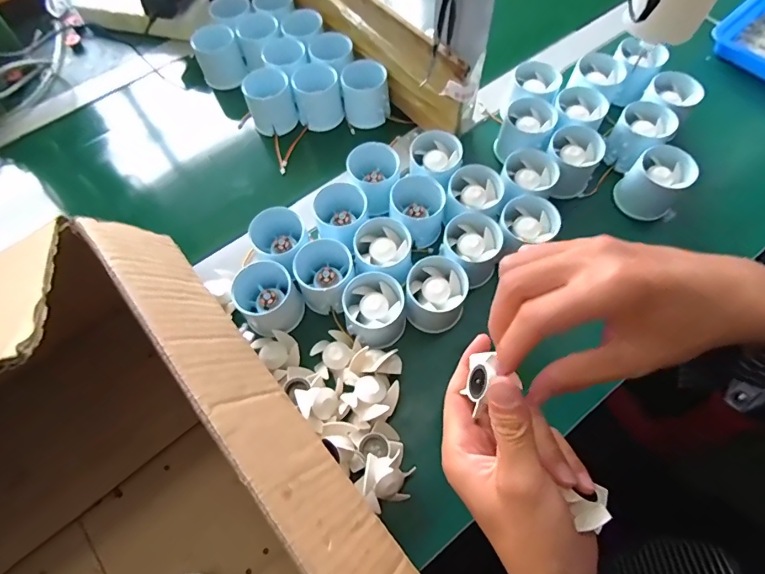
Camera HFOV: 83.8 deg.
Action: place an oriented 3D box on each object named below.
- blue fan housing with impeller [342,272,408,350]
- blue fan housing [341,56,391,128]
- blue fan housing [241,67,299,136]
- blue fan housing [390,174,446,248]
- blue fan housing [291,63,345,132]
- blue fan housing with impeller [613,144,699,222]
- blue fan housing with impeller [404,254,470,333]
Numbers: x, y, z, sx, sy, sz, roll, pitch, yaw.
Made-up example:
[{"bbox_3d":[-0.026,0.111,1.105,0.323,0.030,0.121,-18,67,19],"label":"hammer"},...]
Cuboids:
[{"bbox_3d":[-0.006,0.021,0.376,0.052,0.049,0.051,-1,64,2],"label":"blue fan housing with impeller"},{"bbox_3d":[-0.020,-0.226,0.498,0.050,0.050,0.054,-1,64,2],"label":"blue fan housing"},{"bbox_3d":[-0.130,-0.214,0.493,0.050,0.048,0.052,-1,64,2],"label":"blue fan housing"},{"bbox_3d":[0.033,-0.077,0.416,0.055,0.041,0.065,1,64,3],"label":"blue fan housing"},{"bbox_3d":[-0.076,-0.225,0.505,0.053,0.049,0.056,-11,64,-3],"label":"blue fan housing"},{"bbox_3d":[0.268,-0.101,0.421,0.054,0.047,0.053,41,72,20],"label":"blue fan housing with impeller"},{"bbox_3d":[0.046,0.009,0.379,0.051,0.052,0.052,-1,64,2],"label":"blue fan housing with impeller"}]

